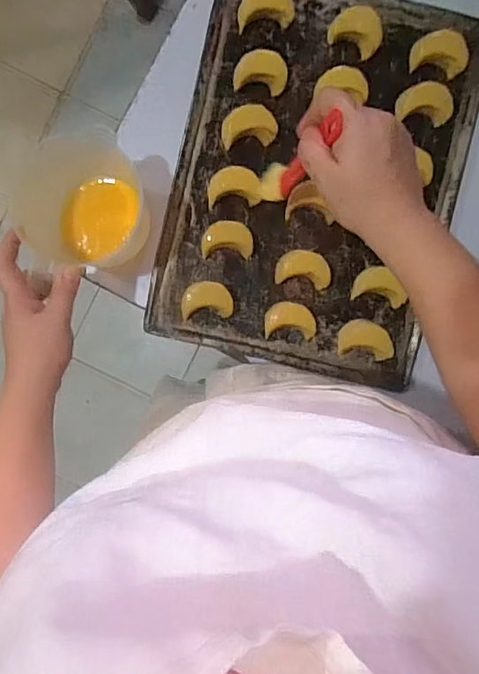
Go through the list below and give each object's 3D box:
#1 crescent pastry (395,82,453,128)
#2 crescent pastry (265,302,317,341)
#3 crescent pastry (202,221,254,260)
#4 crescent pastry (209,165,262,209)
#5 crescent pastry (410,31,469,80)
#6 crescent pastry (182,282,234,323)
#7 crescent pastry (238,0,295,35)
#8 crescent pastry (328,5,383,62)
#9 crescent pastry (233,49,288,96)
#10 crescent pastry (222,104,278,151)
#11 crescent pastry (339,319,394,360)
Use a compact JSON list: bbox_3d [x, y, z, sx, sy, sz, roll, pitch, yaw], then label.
[{"bbox_3d":[0.219,-0.275,0.604,0.061,0.019,0.045,7,93,0],"label":"crescent pastry"},{"bbox_3d":[0.060,-0.020,0.614,0.059,0.019,0.042,3,93,0],"label":"crescent pastry"},{"bbox_3d":[-0.014,-0.114,0.606,0.059,0.019,0.041,5,93,0],"label":"crescent pastry"},{"bbox_3d":[-0.006,-0.176,0.600,0.060,0.025,0.043,0,93,0],"label":"crescent pastry"},{"bbox_3d":[0.236,-0.334,0.608,0.064,0.023,0.045,13,93,-1],"label":"crescent pastry"},{"bbox_3d":[-0.038,-0.043,0.606,0.059,0.017,0.042,0,93,0],"label":"crescent pastry"},{"bbox_3d":[0.031,-0.381,0.594,0.063,0.025,0.040,-2,93,0],"label":"crescent pastry"},{"bbox_3d":[0.137,-0.357,0.598,0.060,0.025,0.042,26,93,-1],"label":"crescent pastry"},{"bbox_3d":[0.025,-0.308,0.598,0.060,0.038,0.033,8,93,-1],"label":"crescent pastry"},{"bbox_3d":[0.011,-0.246,0.601,0.064,0.026,0.041,-7,93,0],"label":"crescent pastry"},{"bbox_3d":[0.151,0.003,0.615,0.061,0.029,0.044,8,93,-1],"label":"crescent pastry"}]

